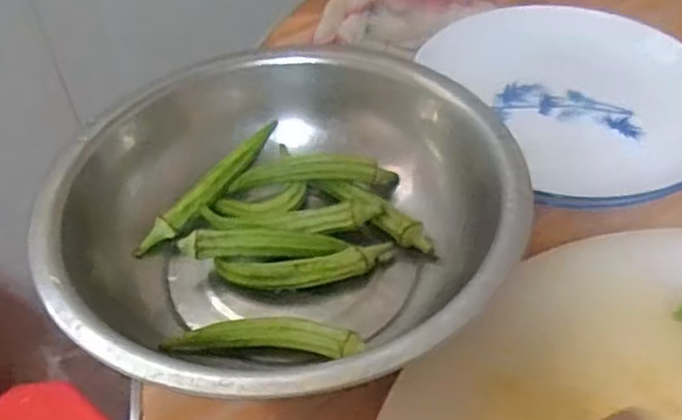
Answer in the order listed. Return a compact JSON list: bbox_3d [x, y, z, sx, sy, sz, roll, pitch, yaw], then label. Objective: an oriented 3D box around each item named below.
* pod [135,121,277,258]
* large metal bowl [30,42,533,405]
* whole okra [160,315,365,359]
[{"bbox_3d":[-0.093,-0.016,0.500,0.021,0.017,0.142,27,53,27],"label":"pod"},{"bbox_3d":[-0.035,0.012,0.447,0.283,0.083,0.263,-2,45,2],"label":"large metal bowl"},{"bbox_3d":[-0.046,0.077,0.416,0.118,0.018,0.027,2,46,6],"label":"whole okra"}]

